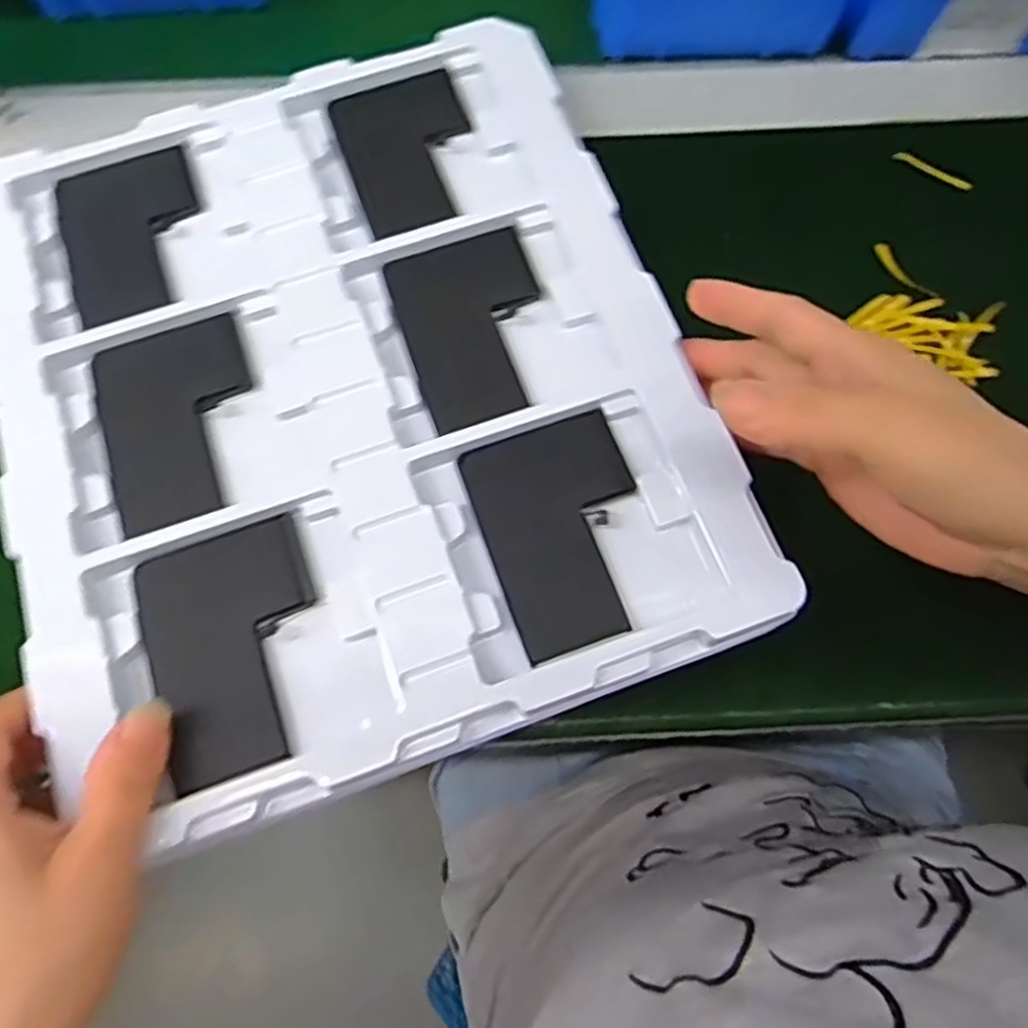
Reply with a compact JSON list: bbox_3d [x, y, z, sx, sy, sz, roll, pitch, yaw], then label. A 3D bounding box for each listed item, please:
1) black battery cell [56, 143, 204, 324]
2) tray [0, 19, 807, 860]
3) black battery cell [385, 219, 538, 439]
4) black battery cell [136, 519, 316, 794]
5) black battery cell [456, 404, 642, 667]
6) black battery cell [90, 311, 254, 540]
[{"bbox_3d":[-0.176,-0.132,0.359,0.062,0.004,0.086,-20,71,-8],"label":"black battery cell"},{"bbox_3d":[-0.074,-0.058,0.326,0.275,0.016,0.317,-19,71,-8],"label":"tray"},{"bbox_3d":[-0.016,-0.083,0.338,0.063,0.004,0.089,-18,71,-7],"label":"black battery cell"},{"bbox_3d":[-0.104,0.050,0.290,0.064,0.004,0.090,-19,71,-8],"label":"black battery cell"},{"bbox_3d":[0.021,0.006,0.306,0.063,0.004,0.091,-18,71,-7],"label":"black battery cell"},{"bbox_3d":[-0.141,-0.041,0.325,0.063,0.004,0.089,-18,71,-7],"label":"black battery cell"}]

